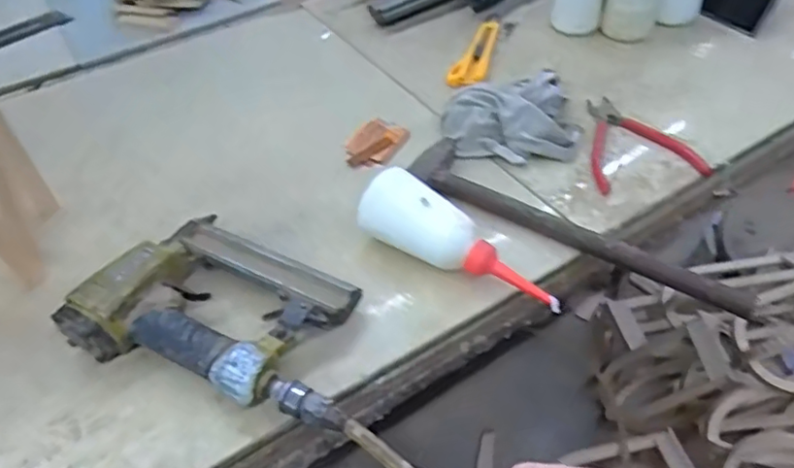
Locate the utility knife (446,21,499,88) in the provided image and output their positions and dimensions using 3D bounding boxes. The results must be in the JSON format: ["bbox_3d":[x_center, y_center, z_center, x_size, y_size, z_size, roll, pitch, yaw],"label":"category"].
[{"bbox_3d":[0.103,-0.230,0.763,0.042,0.011,0.151,13,49,15],"label":"utility knife"}]

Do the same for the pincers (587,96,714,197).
[{"bbox_3d":[0.242,-0.097,0.631,0.120,0.011,0.137,-9,47,-5],"label":"pincers"}]

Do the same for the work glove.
[{"bbox_3d":[0.120,-0.118,0.631,0.139,0.047,0.097,-12,47,-8],"label":"work glove"}]

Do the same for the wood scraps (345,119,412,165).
[{"bbox_3d":[-0.022,-0.096,0.638,0.040,0.026,0.070,30,55,28],"label":"wood scraps"}]

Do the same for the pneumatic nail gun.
[{"bbox_3d":[-0.128,0.055,0.477,0.232,0.042,0.143,14,49,16],"label":"pneumatic nail gun"}]

